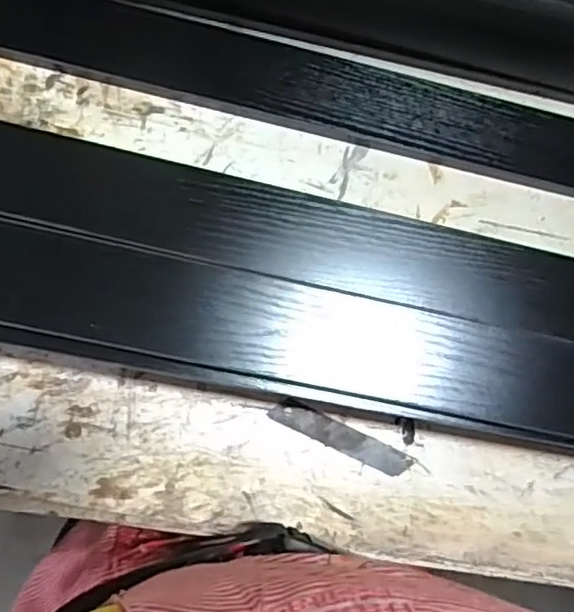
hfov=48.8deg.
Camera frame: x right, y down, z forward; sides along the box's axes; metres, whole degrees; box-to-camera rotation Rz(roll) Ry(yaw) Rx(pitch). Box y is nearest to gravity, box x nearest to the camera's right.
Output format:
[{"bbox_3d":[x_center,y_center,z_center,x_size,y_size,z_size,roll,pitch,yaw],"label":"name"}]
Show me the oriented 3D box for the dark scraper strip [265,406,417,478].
[{"bbox_3d":[0.036,0.088,0.418,0.098,0.004,0.016,26,88,-3],"label":"dark scraper strip"}]

